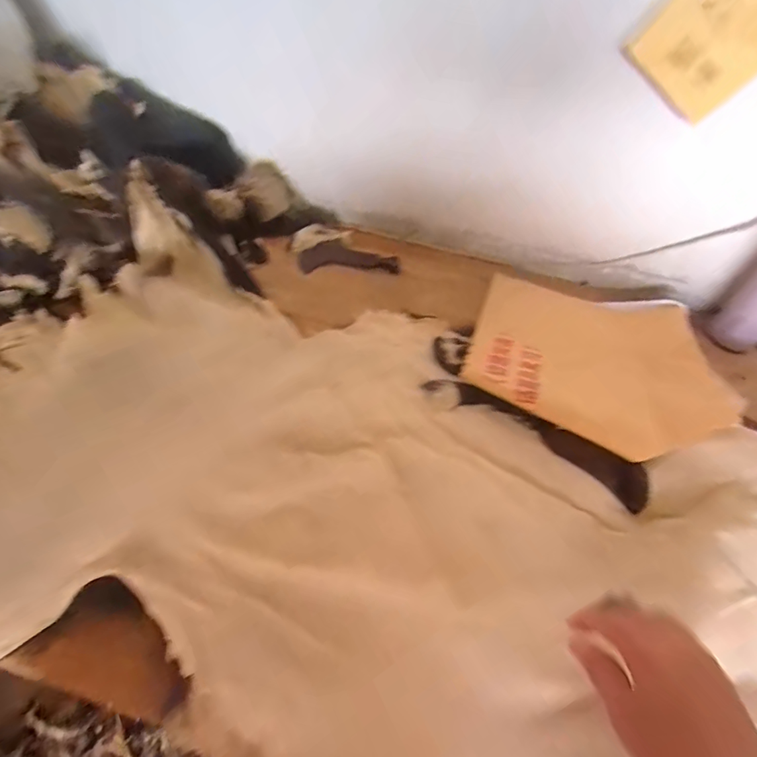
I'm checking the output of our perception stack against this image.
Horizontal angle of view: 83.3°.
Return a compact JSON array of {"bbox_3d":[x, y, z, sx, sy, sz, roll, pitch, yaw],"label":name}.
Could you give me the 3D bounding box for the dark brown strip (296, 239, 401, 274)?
[{"bbox_3d":[-0.045,-0.198,0.698,0.159,0.010,0.075,3,52,-3],"label":"dark brown strip"}]

